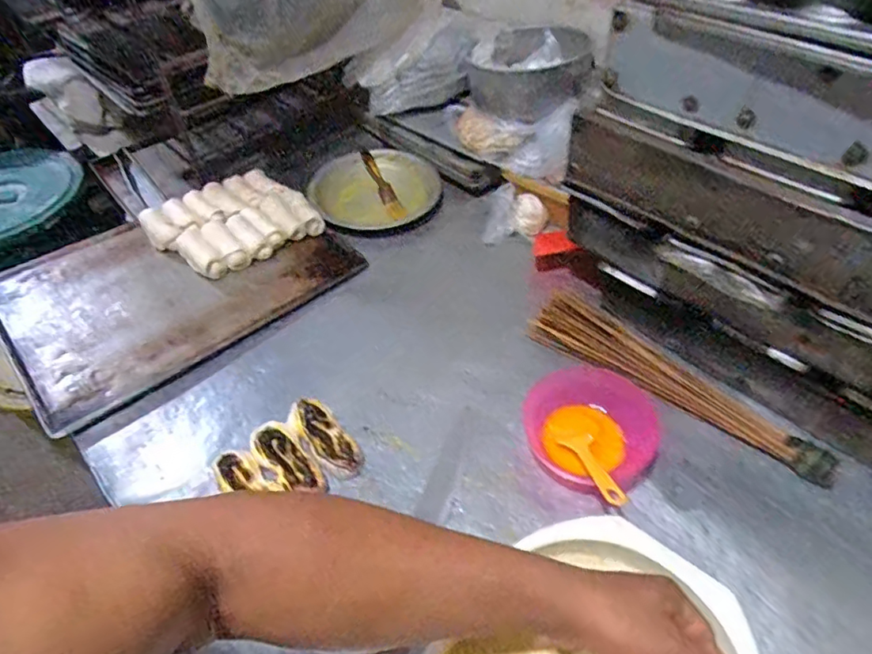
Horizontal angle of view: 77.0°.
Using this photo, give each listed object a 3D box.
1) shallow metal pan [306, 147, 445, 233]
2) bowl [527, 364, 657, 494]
[{"bbox_3d":[-0.108,-0.228,0.921,0.207,0.039,0.200,-2,49,2],"label":"shallow metal pan"},{"bbox_3d":[0.170,0.111,0.616,0.143,0.042,0.134,-2,49,2],"label":"bowl"}]

